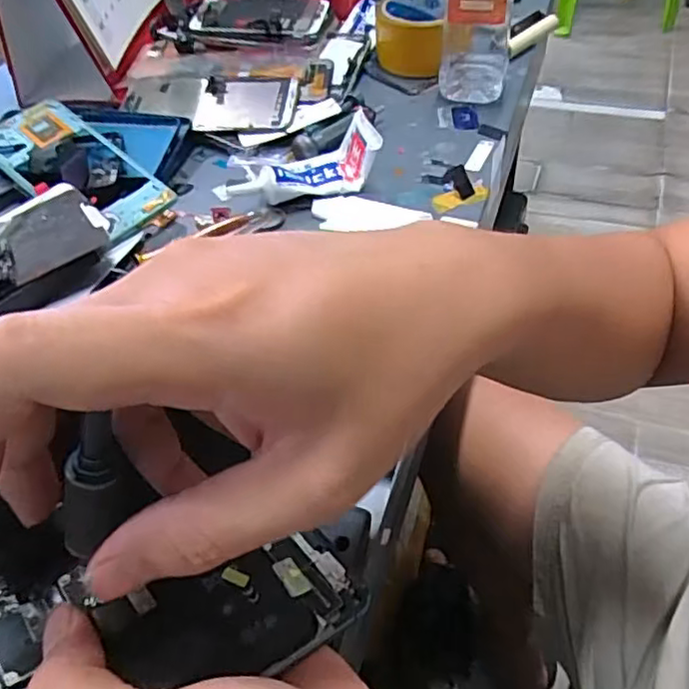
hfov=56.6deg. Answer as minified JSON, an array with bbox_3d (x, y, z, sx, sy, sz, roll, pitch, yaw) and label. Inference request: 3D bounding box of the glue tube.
[{"bbox_3d":[-0.038,-0.140,0.490,0.128,0.041,0.052,-10,48,-4],"label":"glue tube"}]

